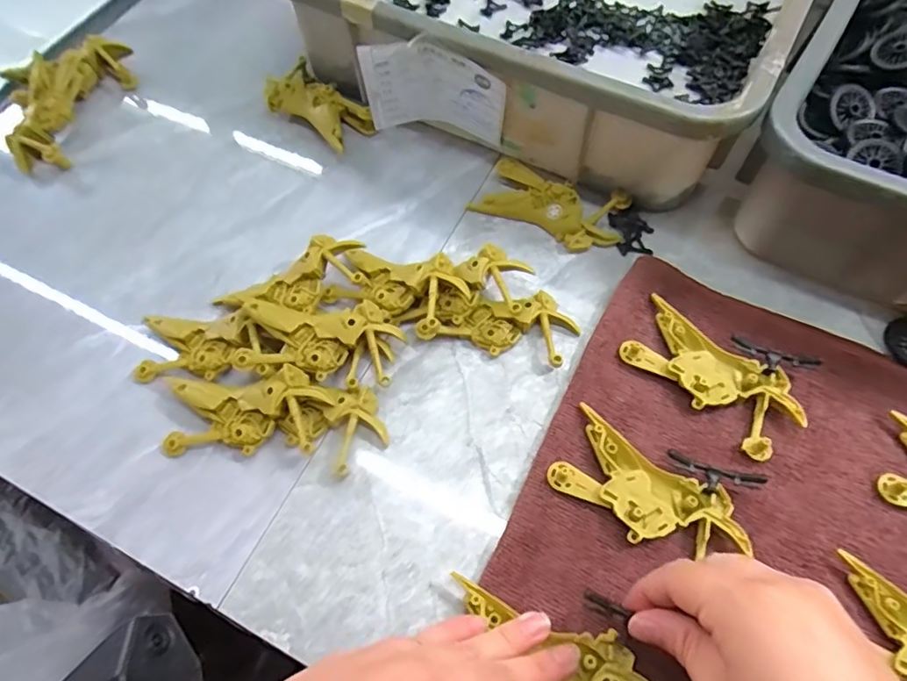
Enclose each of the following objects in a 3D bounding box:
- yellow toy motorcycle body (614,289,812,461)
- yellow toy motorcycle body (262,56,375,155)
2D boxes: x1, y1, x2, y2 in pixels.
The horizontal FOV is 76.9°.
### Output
[{"bbox_3d":[0.150,0.020,0.334,0.100,0.011,0.048,41,71,21],"label":"yellow toy motorcycle body"},{"bbox_3d":[-0.107,-0.184,0.453,0.094,0.026,0.050,39,70,21],"label":"yellow toy motorcycle body"}]

